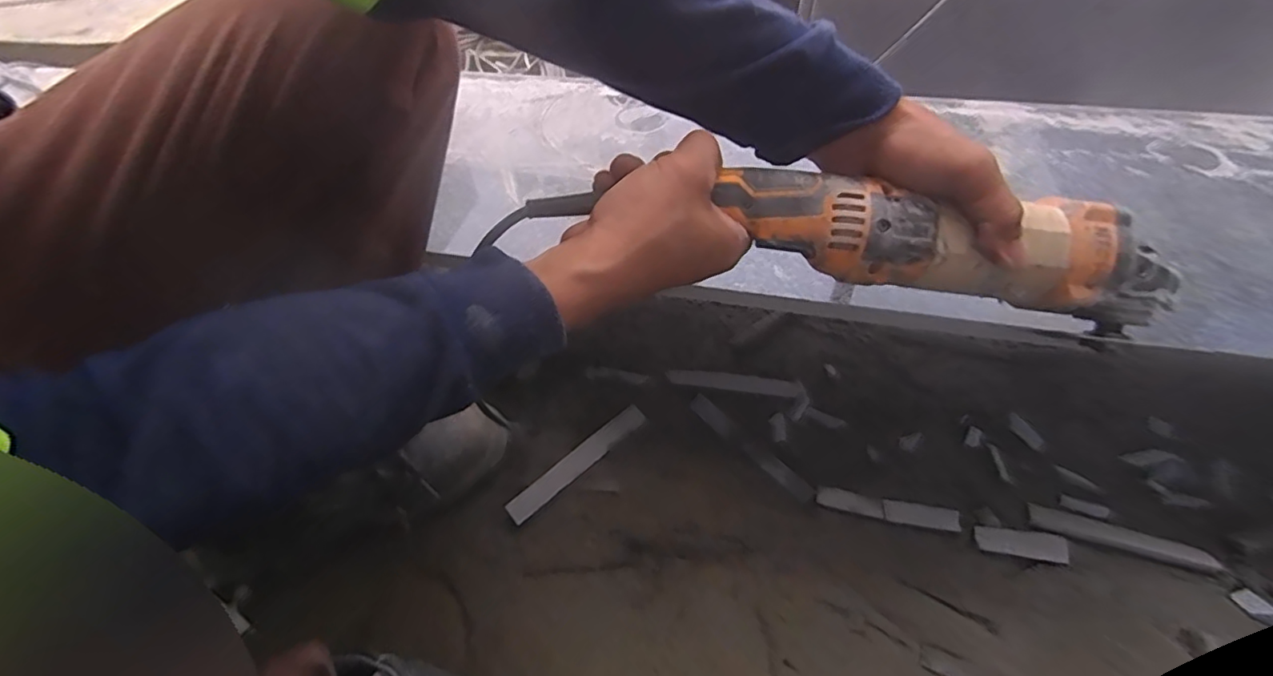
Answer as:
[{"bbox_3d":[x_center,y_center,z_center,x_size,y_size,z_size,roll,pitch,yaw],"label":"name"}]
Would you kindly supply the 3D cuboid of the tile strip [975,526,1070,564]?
[{"bbox_3d":[0.353,0.188,0.516,0.077,0.010,0.025,5,49,11],"label":"tile strip"}]

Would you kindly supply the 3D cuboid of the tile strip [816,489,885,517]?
[{"bbox_3d":[0.212,0.164,0.560,0.062,0.005,0.018,9,49,14],"label":"tile strip"}]

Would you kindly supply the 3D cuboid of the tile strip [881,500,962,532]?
[{"bbox_3d":[0.274,0.171,0.542,0.066,0.007,0.020,7,49,12],"label":"tile strip"}]

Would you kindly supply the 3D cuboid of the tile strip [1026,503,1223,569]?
[{"bbox_3d":[0.445,0.182,0.515,0.150,0.009,0.023,12,50,16],"label":"tile strip"}]

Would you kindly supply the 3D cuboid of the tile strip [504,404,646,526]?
[{"bbox_3d":[-0.063,0.128,0.596,0.173,0.012,0.029,-36,54,-24],"label":"tile strip"}]

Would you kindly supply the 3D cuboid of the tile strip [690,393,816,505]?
[{"bbox_3d":[0.119,0.117,0.602,0.021,0.004,0.158,-43,64,-14],"label":"tile strip"}]

